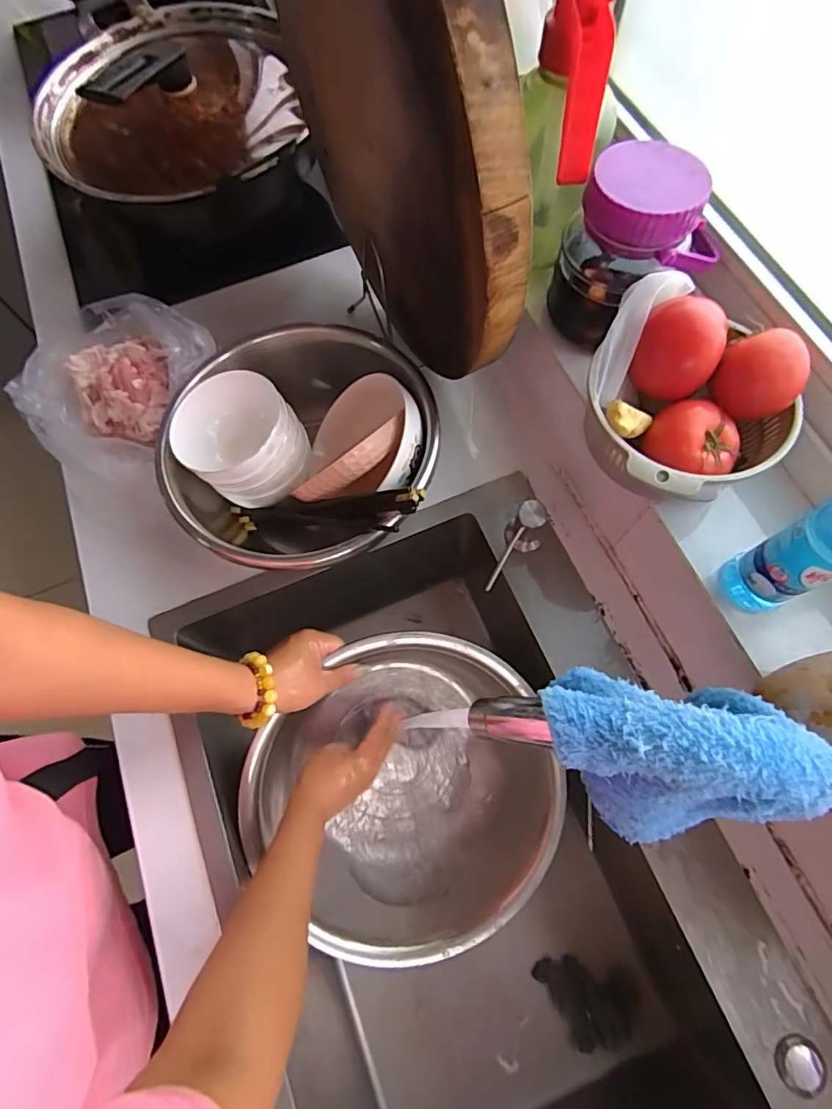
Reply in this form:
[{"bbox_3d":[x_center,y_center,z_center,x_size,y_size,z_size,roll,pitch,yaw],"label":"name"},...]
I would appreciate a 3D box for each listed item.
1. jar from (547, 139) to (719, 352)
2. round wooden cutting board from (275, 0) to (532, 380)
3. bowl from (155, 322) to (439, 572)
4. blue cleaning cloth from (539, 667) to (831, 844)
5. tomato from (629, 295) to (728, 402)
[{"bbox_3d":[0.189,-0.278,0.477,0.112,0.132,0.108,-1,70,2],"label":"jar"},{"bbox_3d":[-0.033,-0.368,0.456,0.042,0.358,0.419,-27,71,-7],"label":"round wooden cutting board"},{"bbox_3d":[-0.111,-0.103,0.553,0.255,0.131,0.265,-1,70,2],"label":"bowl"},{"bbox_3d":[0.119,0.105,0.267,0.126,0.123,0.067,24,73,10],"label":"blue cleaning cloth"},{"bbox_3d":[0.211,-0.166,0.425,0.061,0.055,0.058,21,72,10],"label":"tomato"}]

